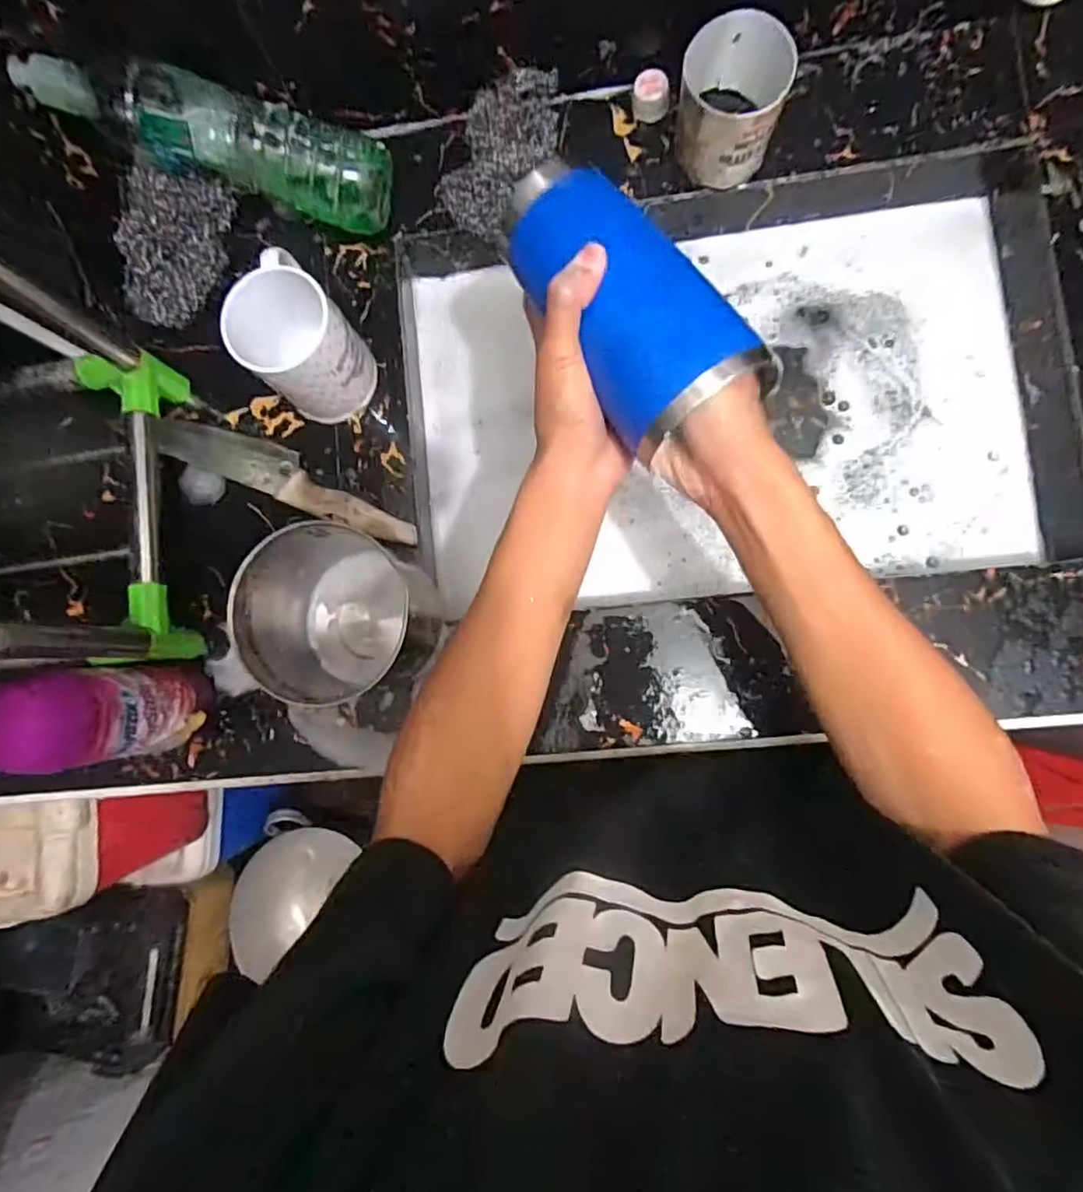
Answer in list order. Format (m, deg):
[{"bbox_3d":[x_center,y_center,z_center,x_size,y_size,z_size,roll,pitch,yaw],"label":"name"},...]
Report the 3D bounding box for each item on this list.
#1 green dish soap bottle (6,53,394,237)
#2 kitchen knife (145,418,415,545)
[{"bbox_3d":[-0.255,-0.366,0.486,0.263,0.068,0.070,10,87,-17],"label":"green dish soap bottle"},{"bbox_3d":[-0.221,-0.105,0.526,0.255,0.025,0.044,22,89,7],"label":"kitchen knife"}]

